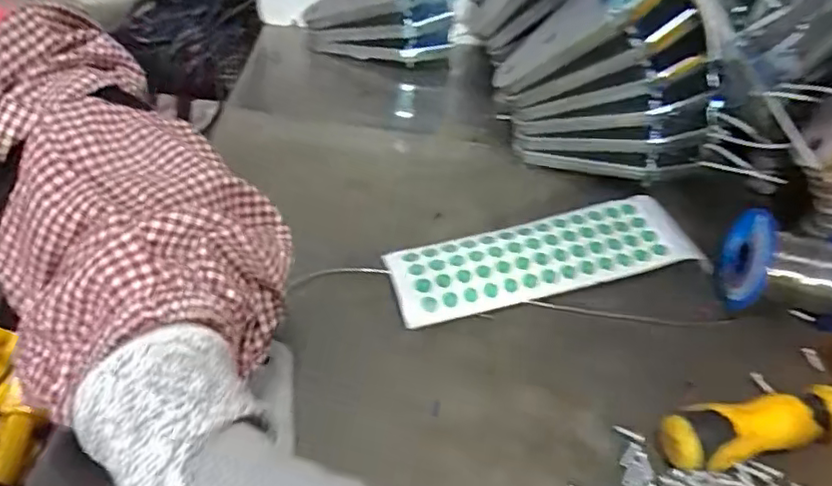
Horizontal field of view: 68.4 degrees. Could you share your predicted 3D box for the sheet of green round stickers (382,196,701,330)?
[{"bbox_3d":[0.081,0.009,0.394,0.194,0.020,0.055,-8,46,-15],"label":"sheet of green round stickers"}]

